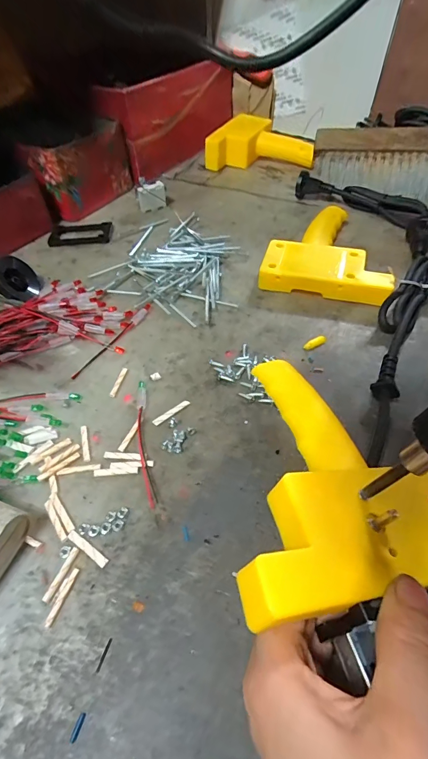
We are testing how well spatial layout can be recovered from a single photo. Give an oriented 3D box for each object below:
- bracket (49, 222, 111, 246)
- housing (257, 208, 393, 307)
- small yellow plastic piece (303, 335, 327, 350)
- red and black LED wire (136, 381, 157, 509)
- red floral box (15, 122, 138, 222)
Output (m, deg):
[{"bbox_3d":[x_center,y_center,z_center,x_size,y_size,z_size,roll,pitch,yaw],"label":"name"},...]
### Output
[{"bbox_3d":[-0.168,-0.185,0.468,0.074,0.008,0.048,-3,50,0],"label":"bracket"},{"bbox_3d":[0.125,-0.143,0.402,0.120,0.027,0.148,12,52,12],"label":"housing"},{"bbox_3d":[0.089,-0.032,0.327,0.021,0.004,0.009,-22,53,-15],"label":"small yellow plastic piece"},{"bbox_3d":[-0.052,0.043,0.272,0.009,0.005,0.105,-9,50,-5],"label":"red and black LED wire"},{"bbox_3d":[-0.178,-0.285,0.501,0.063,0.083,0.128,28,57,24],"label":"red floral box"}]

